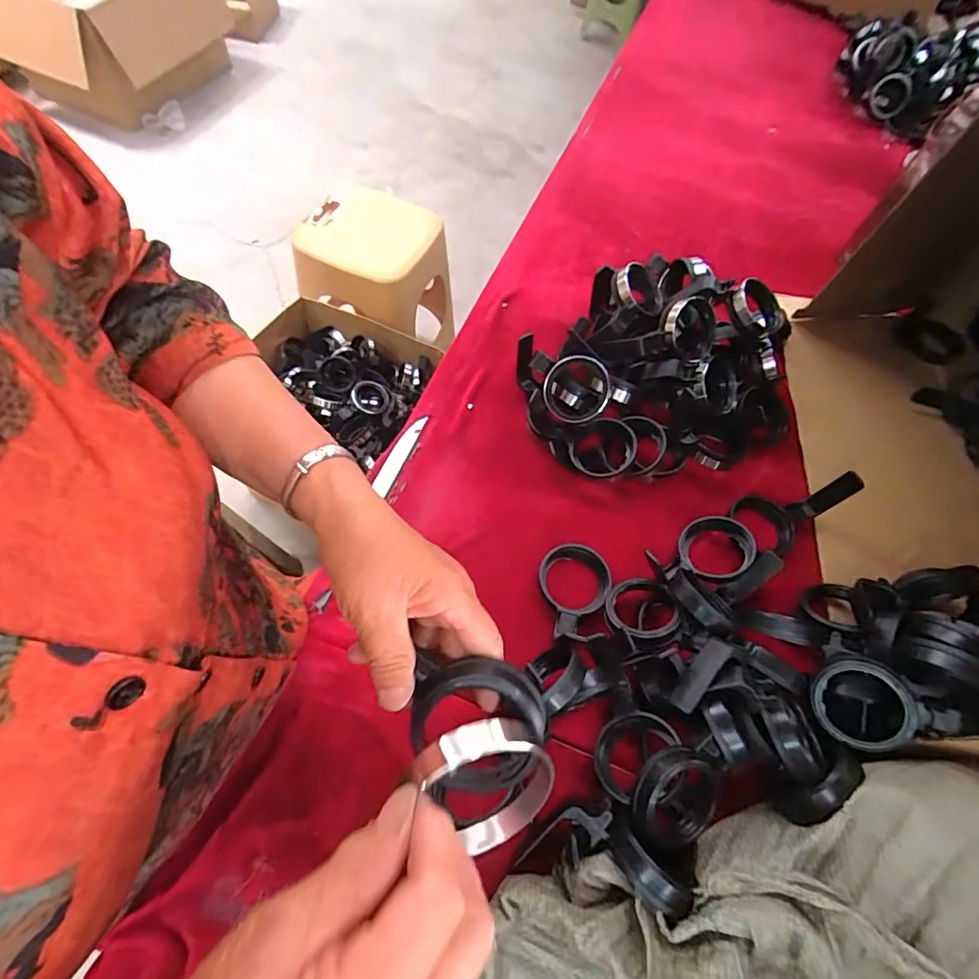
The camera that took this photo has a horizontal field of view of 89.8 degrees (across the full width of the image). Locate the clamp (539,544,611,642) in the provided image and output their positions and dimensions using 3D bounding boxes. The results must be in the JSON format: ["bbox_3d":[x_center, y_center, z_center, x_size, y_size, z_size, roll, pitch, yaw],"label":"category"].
[{"bbox_3d":[0.081,0.097,0.482,0.066,0.023,0.095,14,61,1],"label":"clamp"}]

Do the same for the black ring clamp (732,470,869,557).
[{"bbox_3d":[0.339,0.028,0.541,0.125,0.046,0.071,-23,60,20],"label":"black ring clamp"}]

